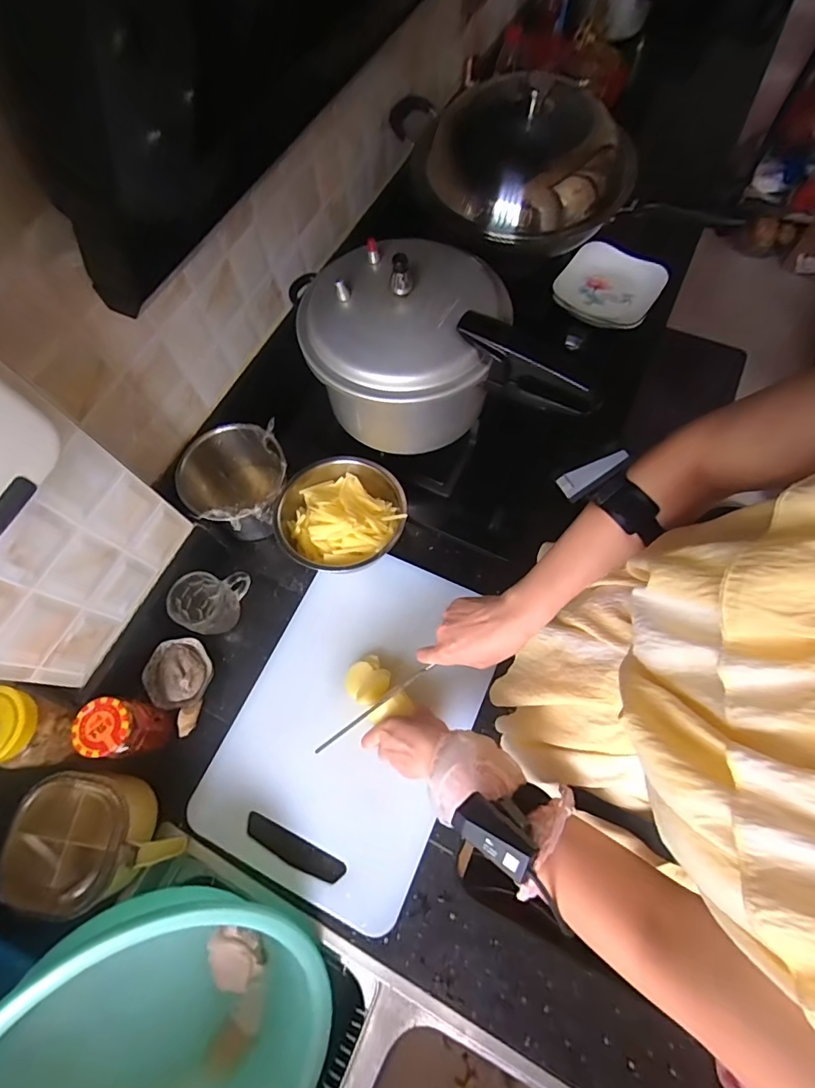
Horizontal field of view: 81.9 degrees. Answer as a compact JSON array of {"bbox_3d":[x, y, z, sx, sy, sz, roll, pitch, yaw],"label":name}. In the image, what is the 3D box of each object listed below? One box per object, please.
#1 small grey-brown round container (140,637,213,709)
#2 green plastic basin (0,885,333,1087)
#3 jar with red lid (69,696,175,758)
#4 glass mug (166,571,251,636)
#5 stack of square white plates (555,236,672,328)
[{"bbox_3d":[-0.321,0.182,0.664,0.085,0.037,0.090,-1,69,2],"label":"small grey-brown round container"},{"bbox_3d":[-0.279,0.573,0.523,0.403,0.145,0.406,-3,97,-28],"label":"green plastic basin"},{"bbox_3d":[-0.352,0.232,0.596,0.073,0.104,0.064,5,69,4],"label":"jar with red lid"},{"bbox_3d":[-0.277,0.079,0.670,0.073,0.097,0.094,22,71,10],"label":"glass mug"},{"bbox_3d":[0.382,-0.486,0.875,0.170,0.034,0.179,36,74,15],"label":"stack of square white plates"}]

